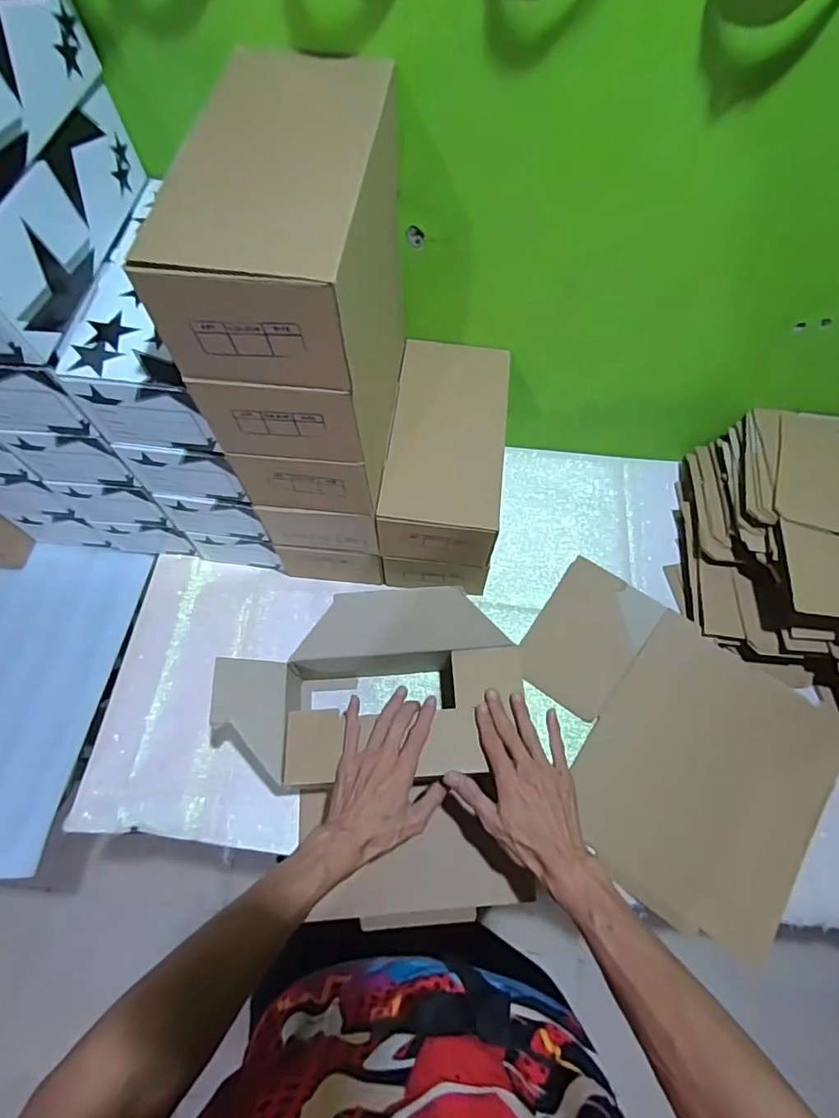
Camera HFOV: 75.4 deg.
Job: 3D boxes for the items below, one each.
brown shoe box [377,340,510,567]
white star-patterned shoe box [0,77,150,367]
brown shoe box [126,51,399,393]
[{"bbox_3d":[0.035,-0.141,0.682,0.138,0.096,0.271,6,64,2],"label":"brown shoe box"},{"bbox_3d":[-0.346,-0.296,0.469,0.115,0.092,0.267,10,65,3],"label":"white star-patterned shoe box"},{"bbox_3d":[-0.105,-0.275,0.440,0.135,0.109,0.264,7,64,2],"label":"brown shoe box"}]

